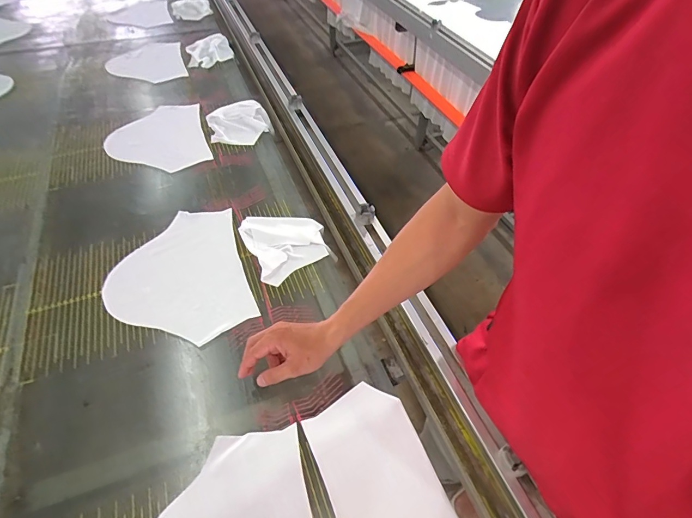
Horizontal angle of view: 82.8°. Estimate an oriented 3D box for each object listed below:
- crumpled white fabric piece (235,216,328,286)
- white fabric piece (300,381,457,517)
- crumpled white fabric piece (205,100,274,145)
[{"bbox_3d":[-0.120,-0.036,0.794,0.150,0.013,0.173,-18,52,-20],"label":"crumpled white fabric piece"},{"bbox_3d":[0.060,0.324,0.506,0.143,0.007,0.316,-14,51,-17],"label":"white fabric piece"},{"bbox_3d":[-0.296,-0.382,1.094,0.166,0.016,0.189,-12,50,-16],"label":"crumpled white fabric piece"}]

